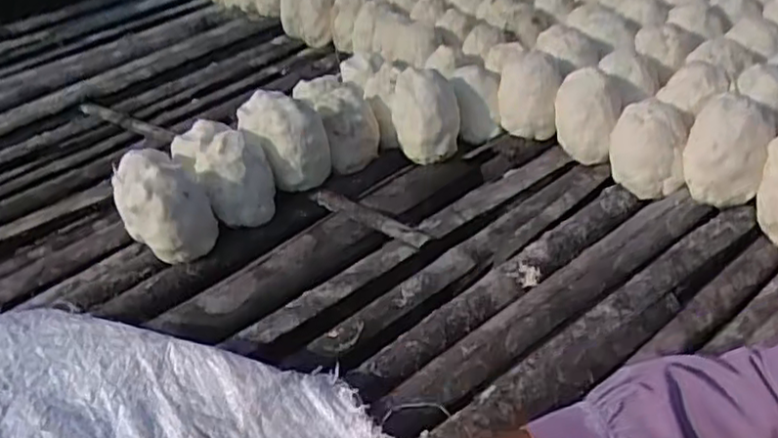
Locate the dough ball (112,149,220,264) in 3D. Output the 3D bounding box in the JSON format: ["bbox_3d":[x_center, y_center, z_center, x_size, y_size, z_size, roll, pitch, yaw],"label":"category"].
[{"bbox_3d":[-0.257,-0.018,0.798,0.094,0.103,0.136,-23,39,-18],"label":"dough ball"}]

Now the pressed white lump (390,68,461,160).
[{"bbox_3d":[0.046,-0.123,0.873,0.081,0.111,0.061,-5,37,6],"label":"pressed white lump"}]

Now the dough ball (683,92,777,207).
[{"bbox_3d":[0.343,-0.063,0.721,0.071,0.110,0.068,16,44,30],"label":"dough ball"}]

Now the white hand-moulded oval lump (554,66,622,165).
[{"bbox_3d":[0.233,-0.113,0.831,0.071,0.100,0.075,4,39,18],"label":"white hand-moulded oval lump"}]

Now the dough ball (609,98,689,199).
[{"bbox_3d":[0.283,-0.075,0.773,0.077,0.083,0.071,4,39,18],"label":"dough ball"}]

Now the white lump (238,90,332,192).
[{"bbox_3d":[-0.129,-0.101,0.869,0.082,0.106,0.140,-24,39,-18],"label":"white lump"}]

